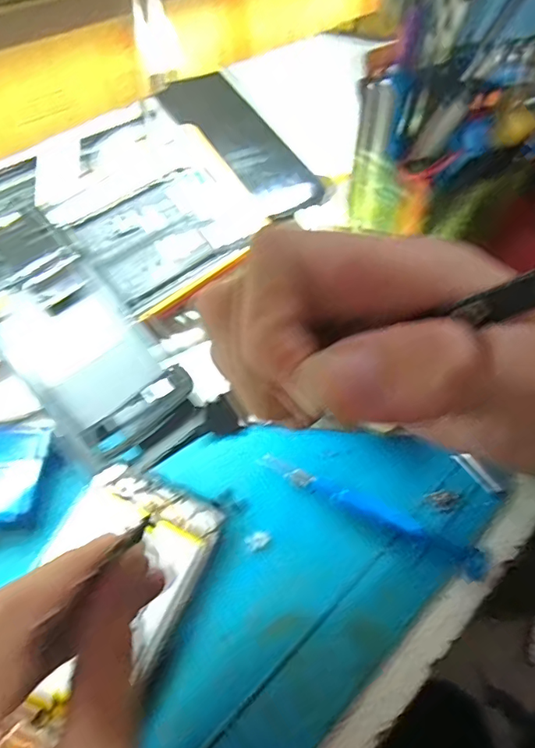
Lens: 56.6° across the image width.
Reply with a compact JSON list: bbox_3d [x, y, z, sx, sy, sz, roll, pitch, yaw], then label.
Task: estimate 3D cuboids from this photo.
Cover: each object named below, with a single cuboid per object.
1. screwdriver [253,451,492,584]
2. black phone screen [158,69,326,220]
[{"bbox_3d":[0.053,0.071,0.259,0.122,0.012,0.011,25,57,14],"label":"screwdriver"},{"bbox_3d":[-0.017,-0.171,0.363,0.064,0.014,0.139,-32,75,-23],"label":"black phone screen"}]

